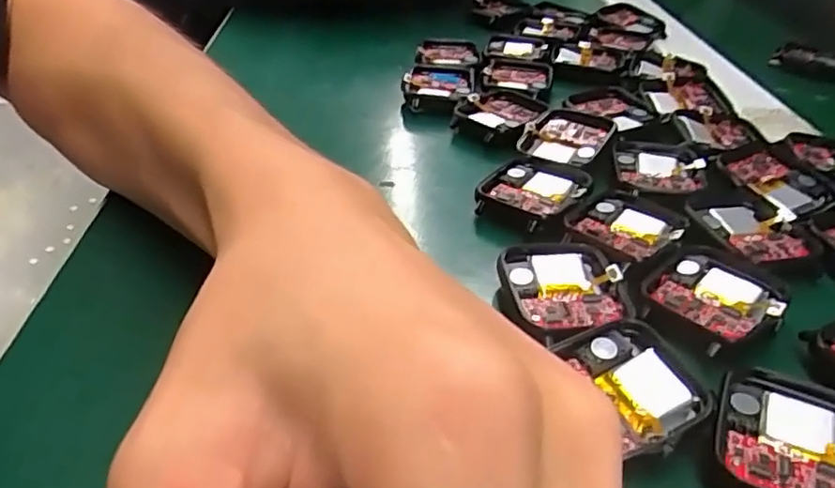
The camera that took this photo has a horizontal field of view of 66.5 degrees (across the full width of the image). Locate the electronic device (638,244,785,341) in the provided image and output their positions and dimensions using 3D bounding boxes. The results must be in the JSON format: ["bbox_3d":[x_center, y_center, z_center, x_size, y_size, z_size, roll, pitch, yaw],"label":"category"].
[{"bbox_3d":[0.095,0.015,0.205,0.043,0.006,0.037,-27,46,-36],"label":"electronic device"}]

